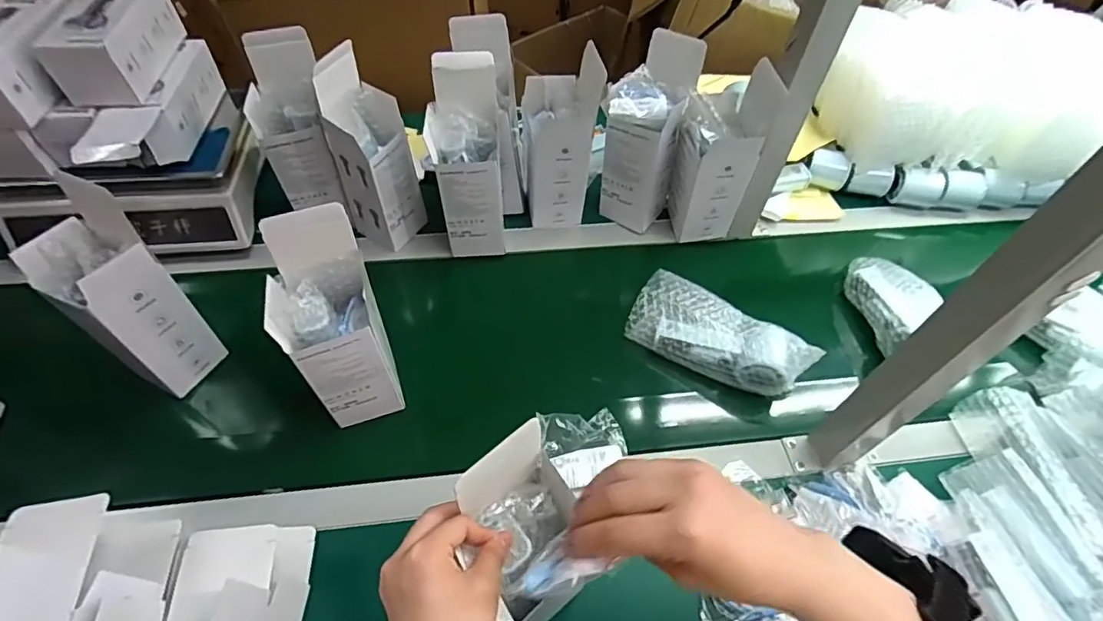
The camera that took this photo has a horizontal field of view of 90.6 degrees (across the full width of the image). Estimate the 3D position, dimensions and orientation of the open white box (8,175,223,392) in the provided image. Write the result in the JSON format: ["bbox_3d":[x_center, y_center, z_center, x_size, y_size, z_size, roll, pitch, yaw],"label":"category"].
[{"bbox_3d":[-0.424,-0.014,0.546,0.085,0.225,0.087,33,60,19],"label":"open white box"}]

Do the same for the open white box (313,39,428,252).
[{"bbox_3d":[-0.220,-0.189,0.680,0.080,0.234,0.076,31,60,18],"label":"open white box"}]

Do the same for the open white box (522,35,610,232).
[{"bbox_3d":[0.010,-0.214,0.706,0.086,0.243,0.074,0,55,-2],"label":"open white box"}]

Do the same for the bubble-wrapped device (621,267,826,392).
[{"bbox_3d":[0.197,0.024,0.646,0.201,0.067,0.081,27,59,15],"label":"bubble-wrapped device"}]

